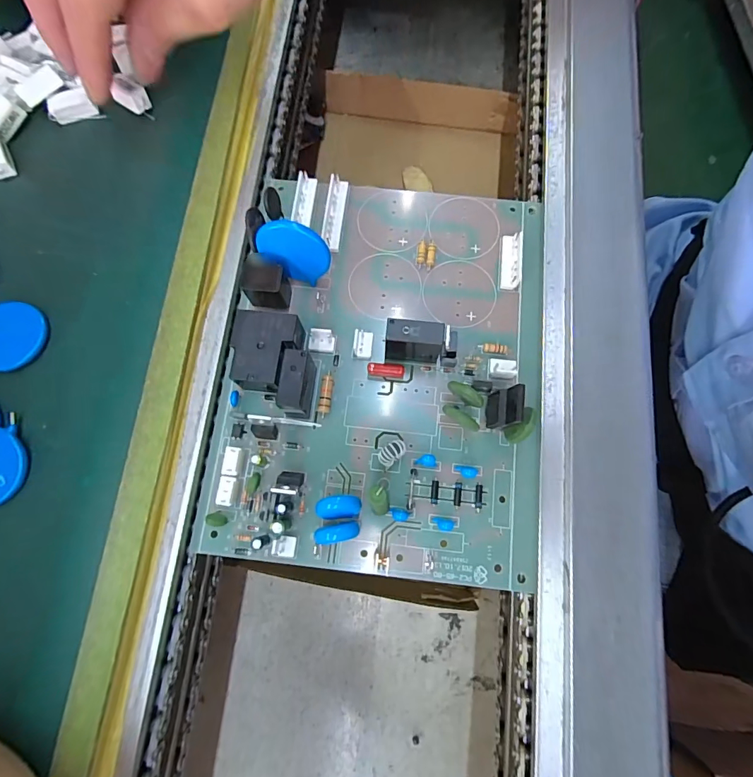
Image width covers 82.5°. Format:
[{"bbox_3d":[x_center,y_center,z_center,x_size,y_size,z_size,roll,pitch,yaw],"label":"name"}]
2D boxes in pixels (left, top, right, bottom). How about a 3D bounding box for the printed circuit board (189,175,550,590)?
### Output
[{"bbox_3d":[0.005,-0.016,0.190,0.137,0.031,0.183,6,77,2],"label":"printed circuit board"}]

